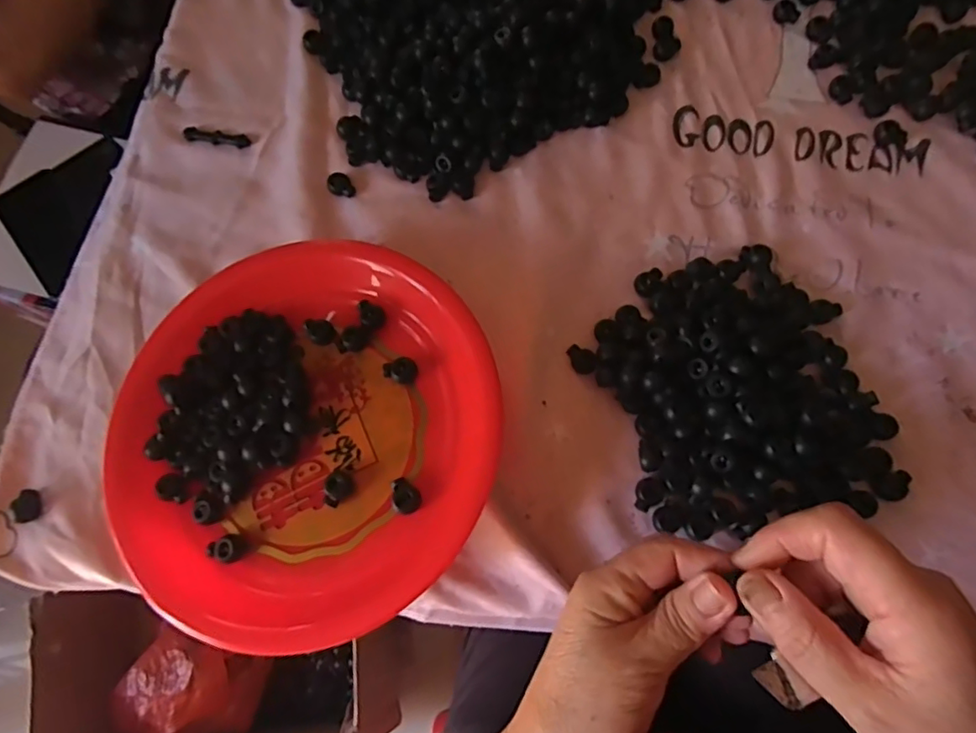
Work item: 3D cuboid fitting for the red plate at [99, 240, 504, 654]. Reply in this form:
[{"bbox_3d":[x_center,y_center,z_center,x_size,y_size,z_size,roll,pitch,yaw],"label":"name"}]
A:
[{"bbox_3d":[-0.128,0.038,0.387,0.264,0.054,0.253,-1,75,2],"label":"red plate"}]

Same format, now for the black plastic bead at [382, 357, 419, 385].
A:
[{"bbox_3d":[-0.058,0.002,0.384,0.022,0.009,0.017,12,75,5],"label":"black plastic bead"}]

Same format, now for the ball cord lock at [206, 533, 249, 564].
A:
[{"bbox_3d":[-0.168,0.116,0.369,0.023,0.013,0.017,0,75,2],"label":"ball cord lock"}]

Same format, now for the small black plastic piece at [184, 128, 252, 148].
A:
[{"bbox_3d":[-0.226,-0.191,0.481,0.056,0.004,0.012,7,75,4],"label":"small black plastic piece"}]

